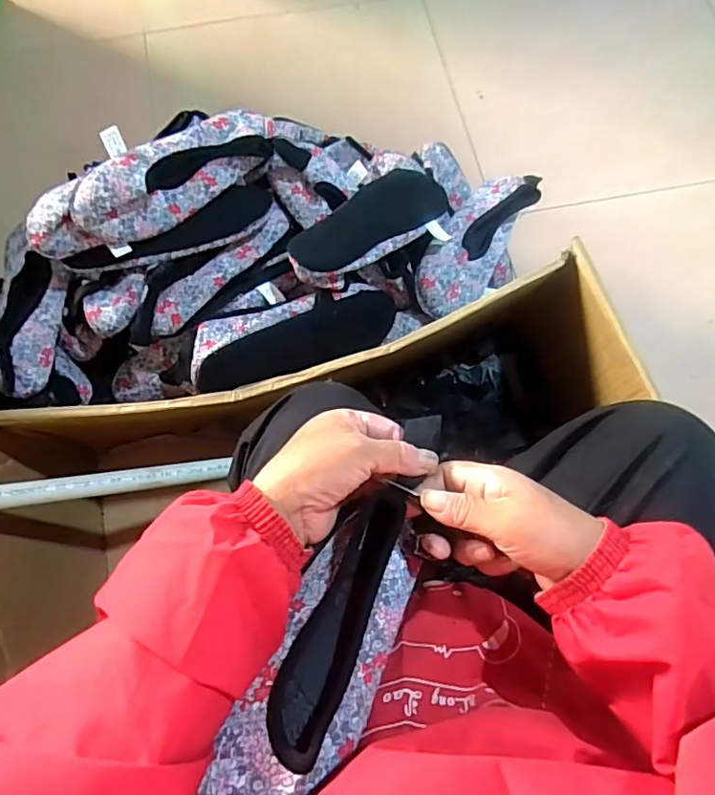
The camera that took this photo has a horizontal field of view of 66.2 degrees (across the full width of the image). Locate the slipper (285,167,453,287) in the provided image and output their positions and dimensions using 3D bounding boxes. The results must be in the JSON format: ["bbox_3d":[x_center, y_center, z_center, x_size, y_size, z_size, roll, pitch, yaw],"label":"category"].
[{"bbox_3d":[0.022,-0.207,0.676,0.097,0.054,0.262,43,59,13],"label":"slipper"}]

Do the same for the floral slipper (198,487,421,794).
[{"bbox_3d":[-0.023,0.167,0.336,0.075,0.053,0.228,26,61,9],"label":"floral slipper"}]

